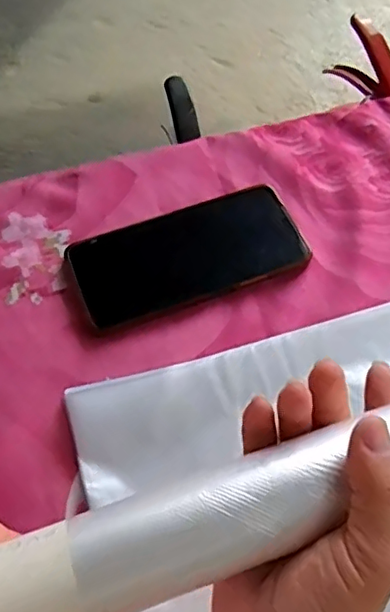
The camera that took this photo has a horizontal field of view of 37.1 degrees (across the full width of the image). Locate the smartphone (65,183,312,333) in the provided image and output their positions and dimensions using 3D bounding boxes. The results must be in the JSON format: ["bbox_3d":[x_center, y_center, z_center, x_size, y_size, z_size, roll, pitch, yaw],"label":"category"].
[{"bbox_3d":[-0.005,-0.038,0.415,0.160,0.010,0.079,-19,63,-10],"label":"smartphone"}]

